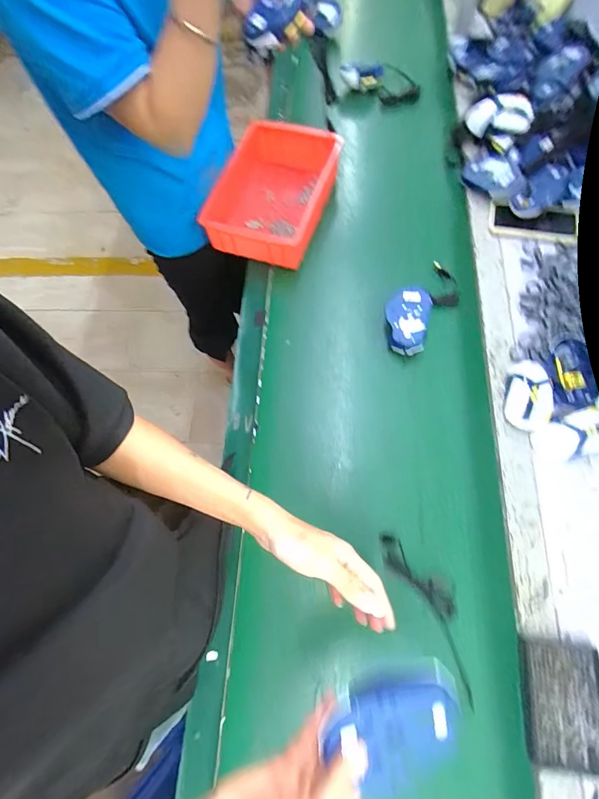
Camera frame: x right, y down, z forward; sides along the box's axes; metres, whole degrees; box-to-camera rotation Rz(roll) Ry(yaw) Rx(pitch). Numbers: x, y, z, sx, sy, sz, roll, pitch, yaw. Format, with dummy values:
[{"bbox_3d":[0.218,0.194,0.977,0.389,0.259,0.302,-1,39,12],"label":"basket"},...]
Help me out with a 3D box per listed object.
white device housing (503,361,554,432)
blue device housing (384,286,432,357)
[{"bbox_3d":[0.379,-0.009,0.593,0.064,0.033,0.119,21,72,8],"label":"white device housing"},{"bbox_3d":[0.192,-0.142,0.654,0.079,0.043,0.119,15,71,6],"label":"blue device housing"}]

